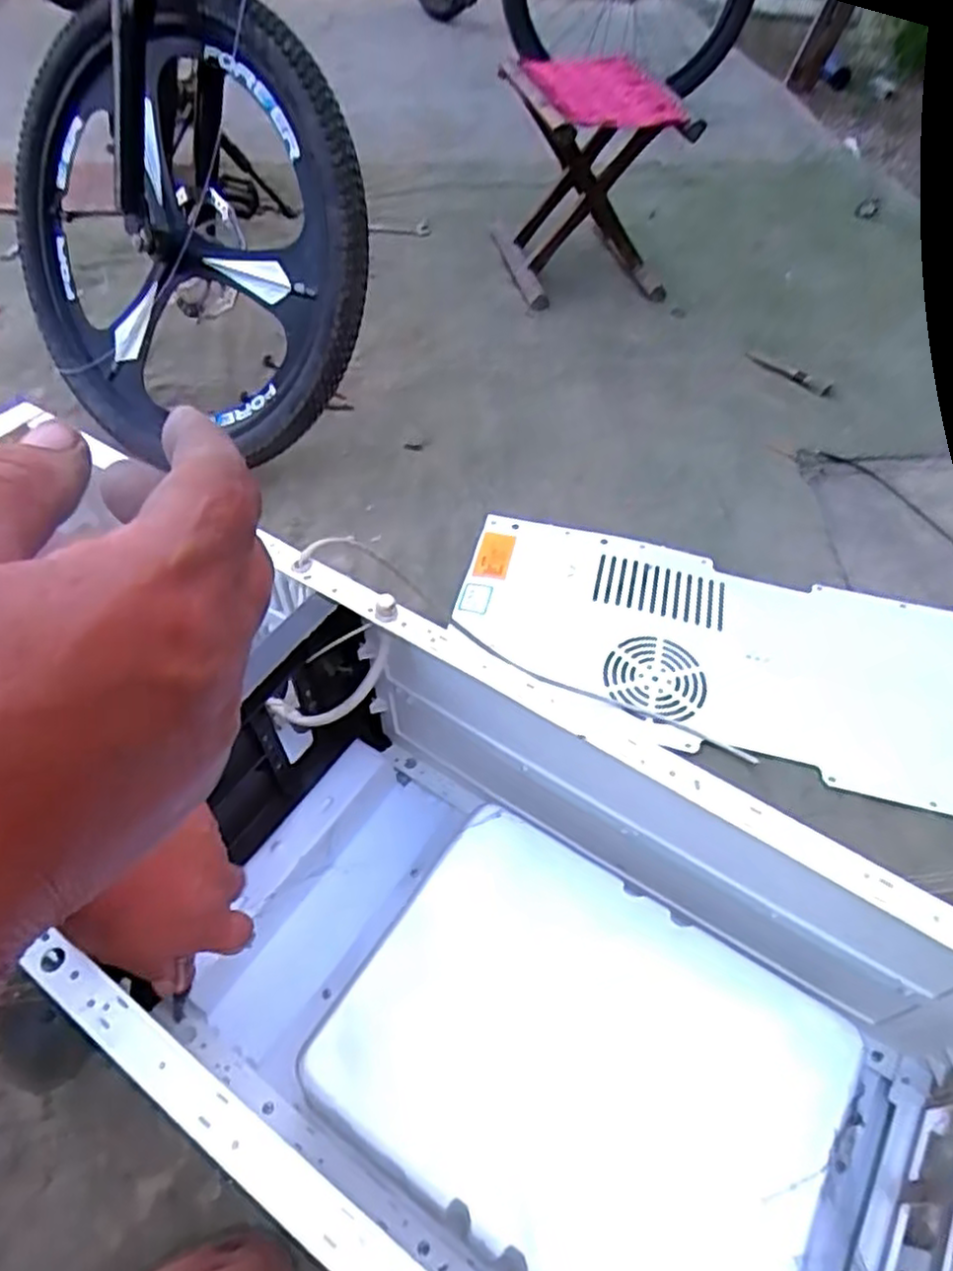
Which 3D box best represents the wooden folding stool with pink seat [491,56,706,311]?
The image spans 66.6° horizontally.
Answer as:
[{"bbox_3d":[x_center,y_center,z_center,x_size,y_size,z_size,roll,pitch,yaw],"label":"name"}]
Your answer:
[{"bbox_3d":[0.185,-0.746,1.200,0.246,0.311,0.268,-10,53,-12],"label":"wooden folding stool with pink seat"}]

